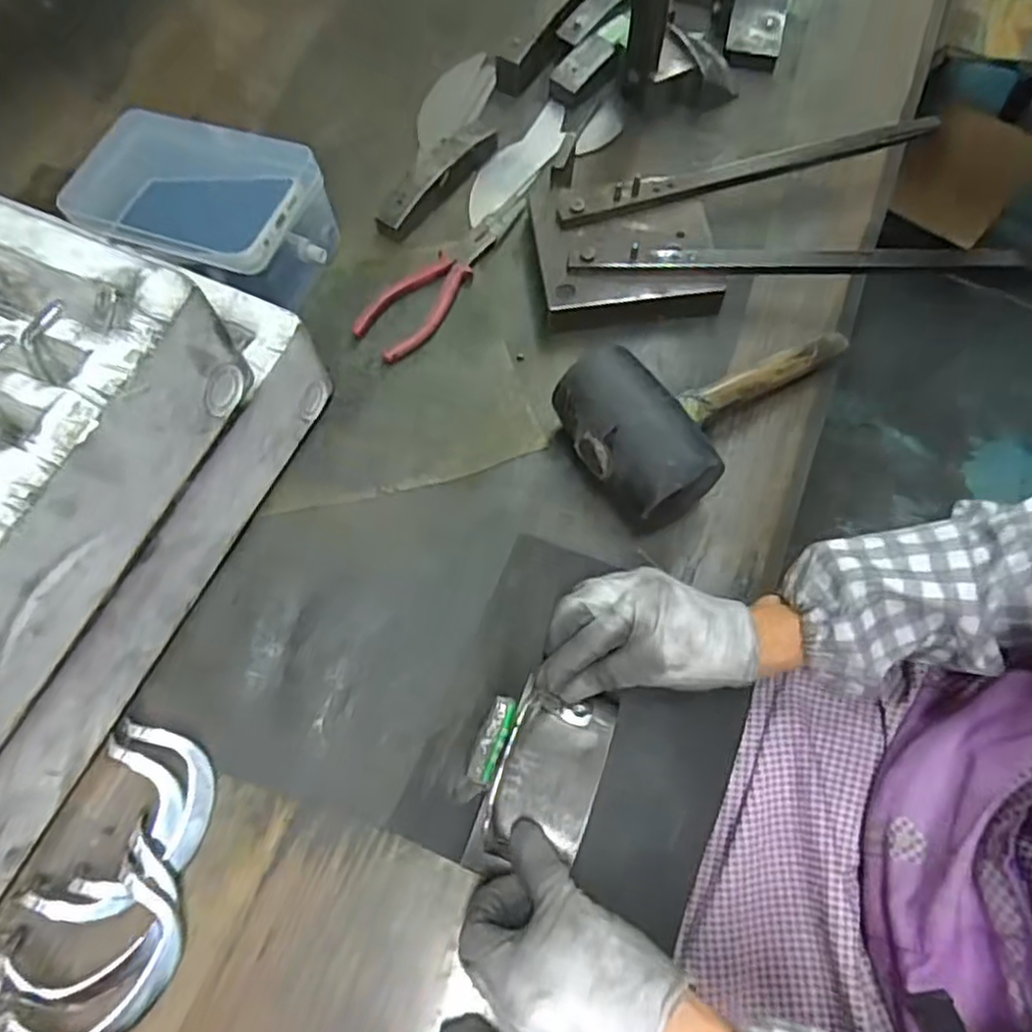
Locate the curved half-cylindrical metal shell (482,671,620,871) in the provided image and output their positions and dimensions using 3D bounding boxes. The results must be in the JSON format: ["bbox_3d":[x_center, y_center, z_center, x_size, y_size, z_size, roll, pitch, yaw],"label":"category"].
[{"bbox_3d":[0.020,0.146,0.398,0.056,0.020,0.096,18,69,6],"label":"curved half-cylindrical metal shell"}]

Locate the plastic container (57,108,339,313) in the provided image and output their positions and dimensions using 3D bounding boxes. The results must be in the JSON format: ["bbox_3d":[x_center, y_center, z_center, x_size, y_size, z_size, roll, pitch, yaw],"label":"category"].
[{"bbox_3d":[-0.236,-0.229,0.542,0.160,0.079,0.116,16,69,6],"label":"plastic container"}]

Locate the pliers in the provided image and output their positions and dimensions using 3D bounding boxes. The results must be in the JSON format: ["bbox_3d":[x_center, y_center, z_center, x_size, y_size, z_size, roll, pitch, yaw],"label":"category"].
[{"bbox_3d":[-0.048,-0.197,0.562,0.046,0.018,0.189,38,73,14],"label":"pliers"}]

